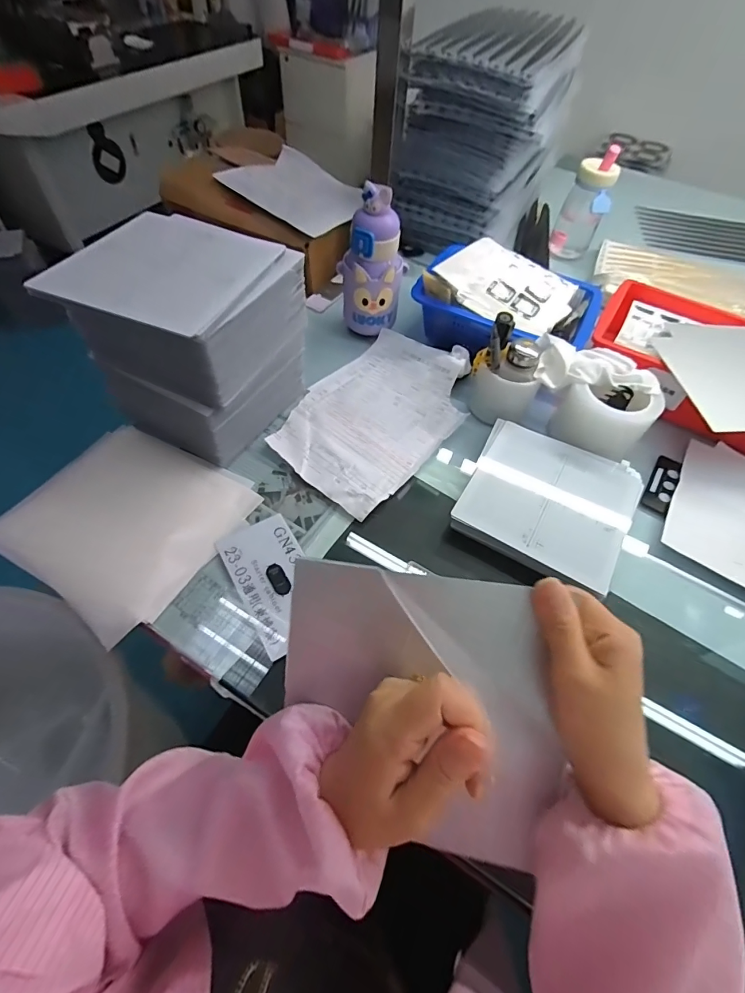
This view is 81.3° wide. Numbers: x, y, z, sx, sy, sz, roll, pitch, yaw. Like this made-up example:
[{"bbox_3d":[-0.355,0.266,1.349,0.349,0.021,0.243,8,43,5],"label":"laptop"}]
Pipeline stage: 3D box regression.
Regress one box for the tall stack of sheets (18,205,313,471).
[{"bbox_3d":[-0.200,-0.181,0.517,0.178,0.203,0.203,22,58,13],"label":"tall stack of sheets"}]

